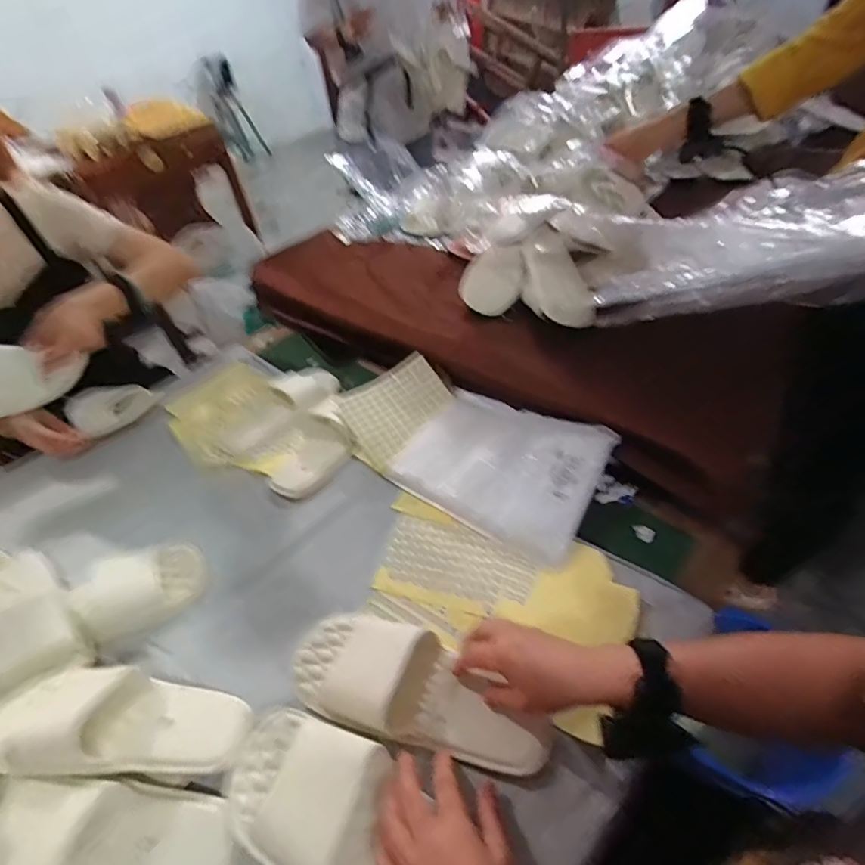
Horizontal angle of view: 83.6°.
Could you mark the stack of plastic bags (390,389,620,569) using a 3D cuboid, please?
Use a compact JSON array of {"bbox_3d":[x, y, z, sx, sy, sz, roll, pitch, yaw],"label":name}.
[{"bbox_3d":[0.097,0.040,0.689,0.275,0.059,0.200,27,54,29],"label":"stack of plastic bags"}]

